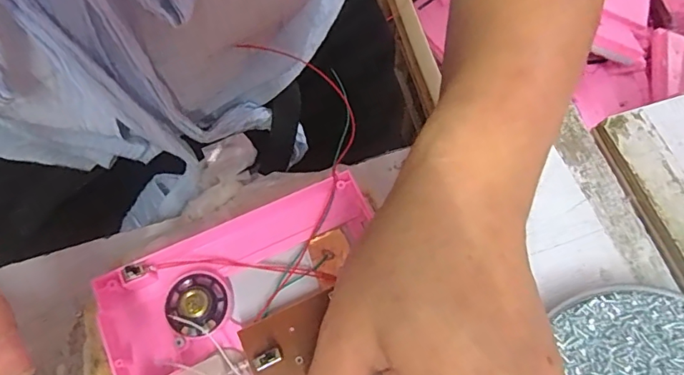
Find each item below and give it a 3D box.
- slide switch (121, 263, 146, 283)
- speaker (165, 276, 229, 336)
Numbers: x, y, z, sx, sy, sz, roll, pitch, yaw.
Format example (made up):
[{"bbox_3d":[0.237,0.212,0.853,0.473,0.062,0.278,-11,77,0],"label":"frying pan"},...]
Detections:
[{"bbox_3d":[-0.095,0.038,0.220,0.011,0.006,0.007,-29,70,-11],"label":"slide switch"},{"bbox_3d":[-0.068,0.053,0.223,0.029,0.012,0.027,0,66,0],"label":"speaker"}]

